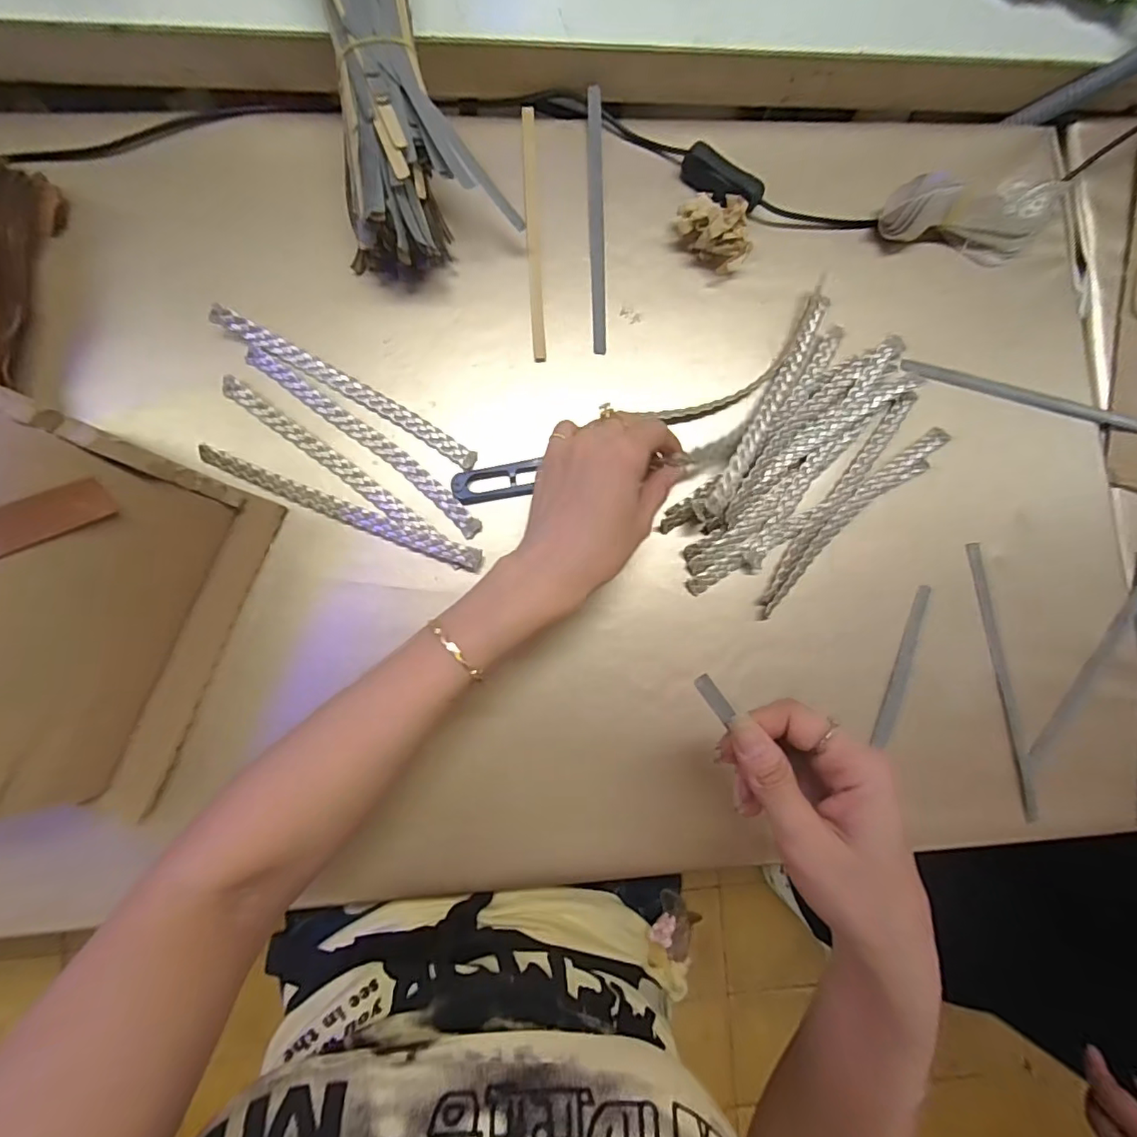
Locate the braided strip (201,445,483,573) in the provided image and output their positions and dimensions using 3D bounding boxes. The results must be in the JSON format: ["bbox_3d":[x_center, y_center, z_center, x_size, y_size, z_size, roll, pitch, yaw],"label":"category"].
[{"bbox_3d":[-0.145,-0.038,0.352,0.187,0.007,0.014,21,83,-2],"label":"braided strip"}]

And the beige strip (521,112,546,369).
[{"bbox_3d":[-0.025,-0.235,0.383,0.009,0.004,0.184,-3,85,-4],"label":"beige strip"}]

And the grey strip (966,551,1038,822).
[{"bbox_3d":[0.300,0.076,0.377,0.009,0.006,0.187,-8,85,-5],"label":"grey strip"}]

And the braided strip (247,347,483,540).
[{"bbox_3d":[-0.133,-0.085,0.361,0.187,0.004,0.016,39,83,0],"label":"braided strip"}]

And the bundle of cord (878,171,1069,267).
[{"bbox_3d":[0.290,-0.252,0.392,0.121,0.038,0.052,-11,85,-5],"label":"bundle of cord"}]

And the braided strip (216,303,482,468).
[{"bbox_3d":[-0.144,-0.120,0.361,0.186,0.012,0.016,29,72,-2],"label":"braided strip"}]

